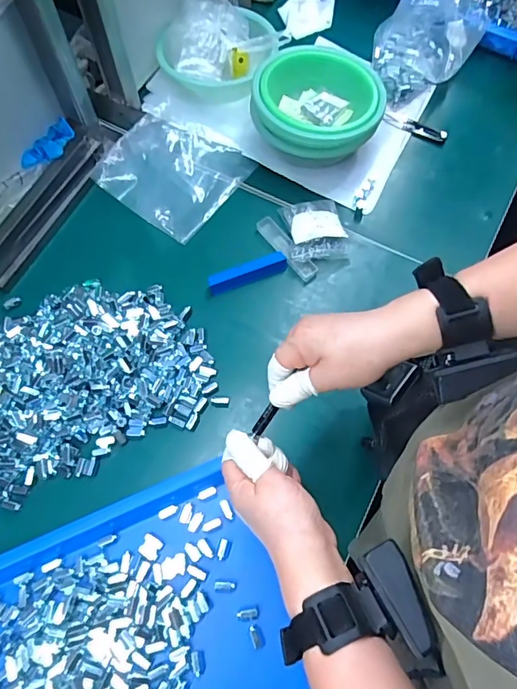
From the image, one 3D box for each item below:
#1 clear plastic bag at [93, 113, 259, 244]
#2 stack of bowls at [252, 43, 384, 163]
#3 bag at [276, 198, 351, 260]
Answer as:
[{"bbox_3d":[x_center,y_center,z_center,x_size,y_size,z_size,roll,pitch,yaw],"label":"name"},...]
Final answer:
[{"bbox_3d":[-0.126,-0.267,0.724,0.179,0.035,0.175,34,71,12],"label":"clear plastic bag"},{"bbox_3d":[0.084,-0.340,0.722,0.176,0.102,0.161,12,69,5],"label":"stack of bowls"},{"bbox_3d":[0.082,-0.165,0.684,0.086,0.034,0.102,-6,68,-4],"label":"bag"}]

